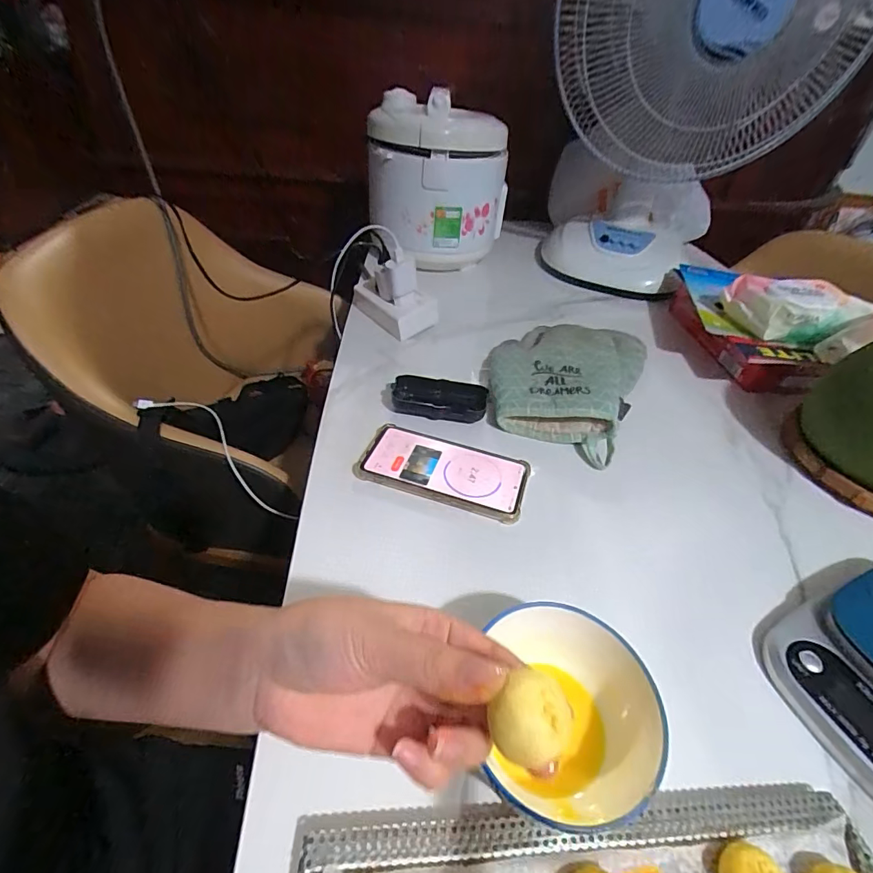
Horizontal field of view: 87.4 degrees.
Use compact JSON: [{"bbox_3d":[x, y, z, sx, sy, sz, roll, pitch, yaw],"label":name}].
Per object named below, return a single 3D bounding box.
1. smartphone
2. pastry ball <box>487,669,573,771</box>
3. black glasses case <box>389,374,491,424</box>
[{"bbox_3d":[0.006,0.034,0.455,0.161,0.015,0.077,15,42,10],"label":"smartphone"},{"bbox_3d":[0.033,0.099,0.160,0.025,0.017,0.025,26,46,22],"label":"pastry ball"},{"bbox_3d":[0.003,-0.042,0.531,0.107,0.029,0.047,13,42,7],"label":"black glasses case"}]

